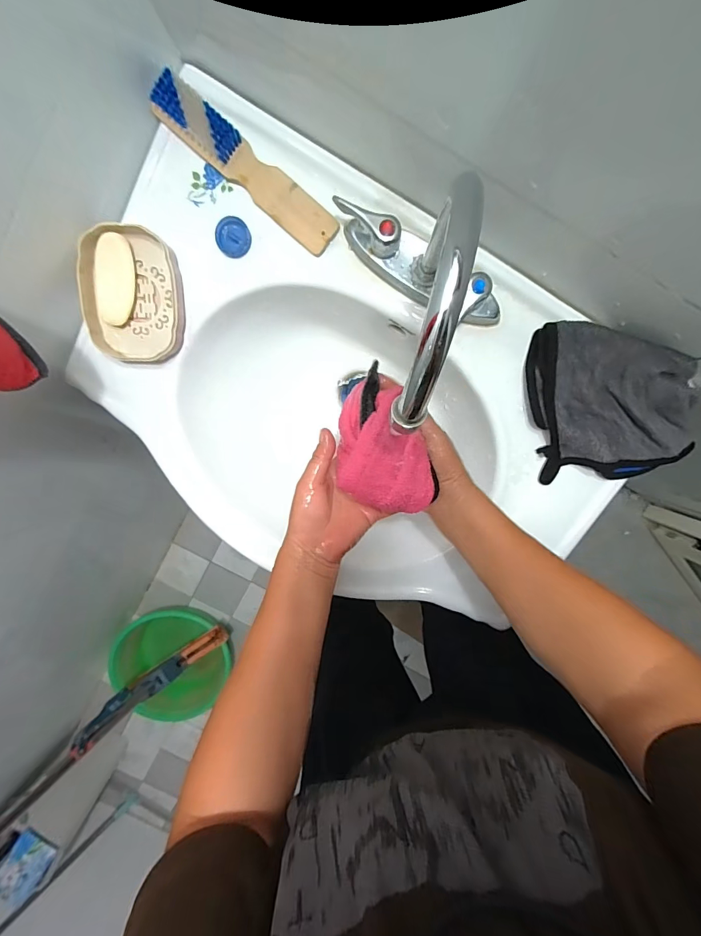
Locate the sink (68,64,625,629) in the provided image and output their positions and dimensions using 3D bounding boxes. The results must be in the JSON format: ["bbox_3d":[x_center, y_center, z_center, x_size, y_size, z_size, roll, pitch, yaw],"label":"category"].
[{"bbox_3d":[-0.002,-0.078,0.453,0.591,0.154,0.427,32,98,-4],"label":"sink"}]

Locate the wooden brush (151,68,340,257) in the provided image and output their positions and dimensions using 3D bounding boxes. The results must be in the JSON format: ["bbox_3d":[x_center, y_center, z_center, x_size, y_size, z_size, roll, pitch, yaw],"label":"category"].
[{"bbox_3d":[-0.102,-0.300,0.388,0.203,0.030,0.039,39,98,-4],"label":"wooden brush"}]

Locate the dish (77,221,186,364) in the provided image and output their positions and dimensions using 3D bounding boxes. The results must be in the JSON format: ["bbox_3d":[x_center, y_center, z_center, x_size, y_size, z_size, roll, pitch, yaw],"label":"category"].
[{"bbox_3d":[-0.232,-0.183,0.416,0.091,0.037,0.128,1,99,1],"label":"dish"}]

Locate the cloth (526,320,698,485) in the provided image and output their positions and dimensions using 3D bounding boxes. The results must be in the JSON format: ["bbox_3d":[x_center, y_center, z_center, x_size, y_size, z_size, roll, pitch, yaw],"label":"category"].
[{"bbox_3d":[0.270,-0.071,0.404,0.144,0.051,0.168,-11,98,3],"label":"cloth"}]

